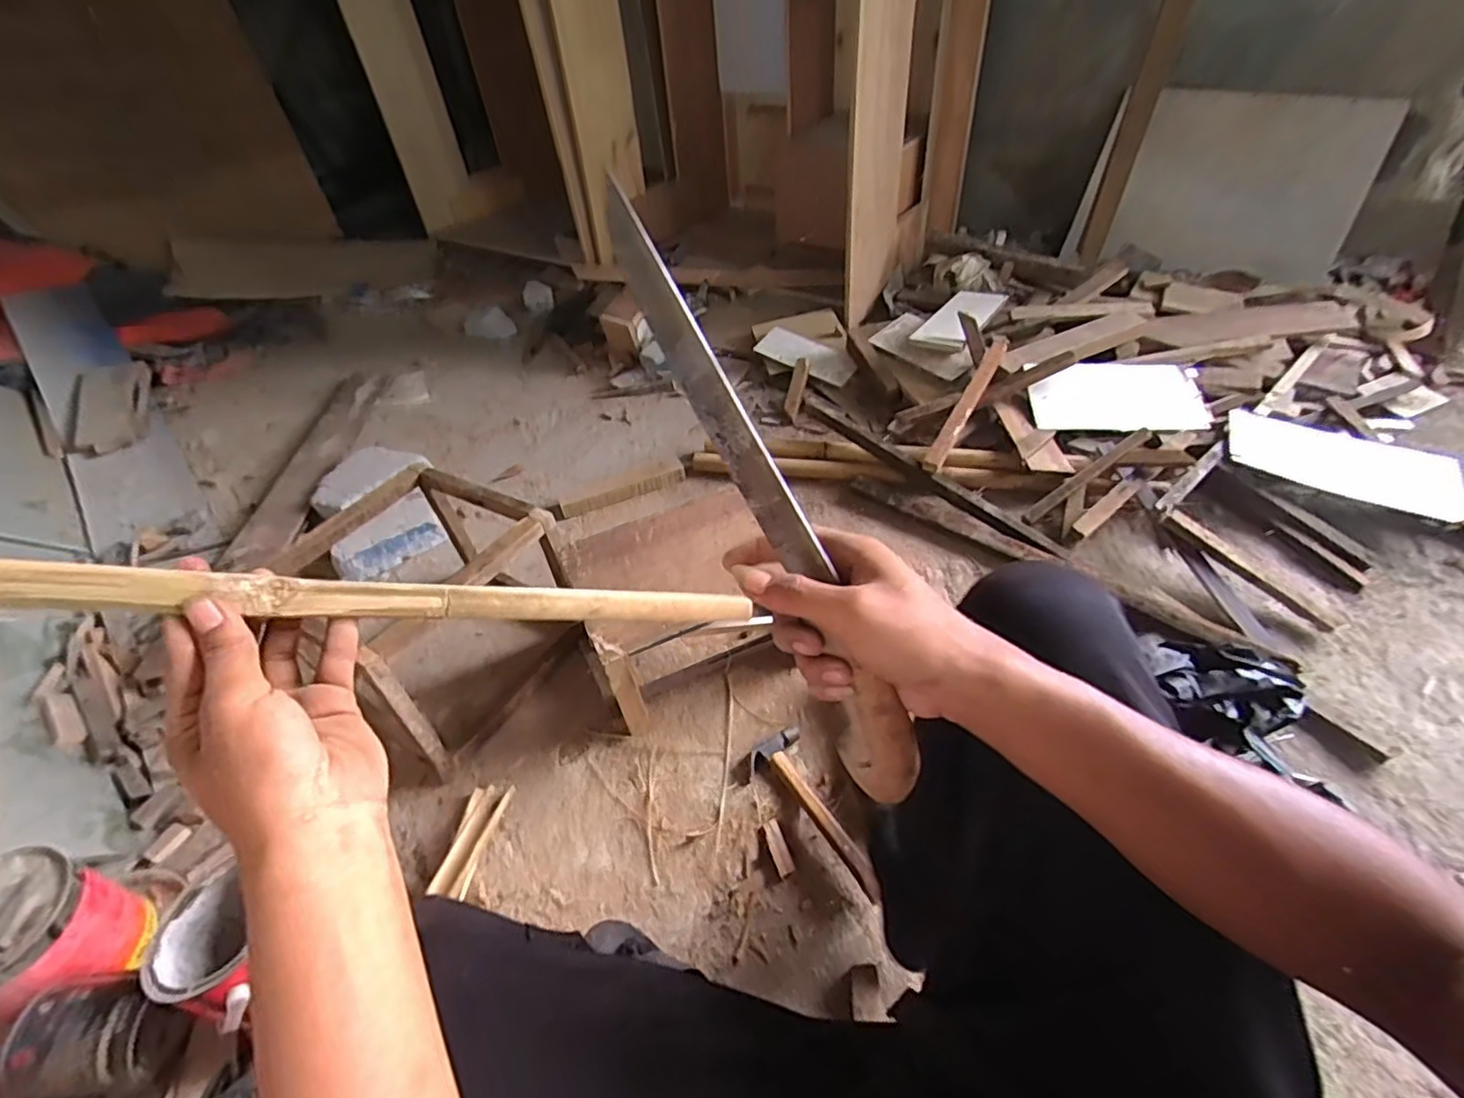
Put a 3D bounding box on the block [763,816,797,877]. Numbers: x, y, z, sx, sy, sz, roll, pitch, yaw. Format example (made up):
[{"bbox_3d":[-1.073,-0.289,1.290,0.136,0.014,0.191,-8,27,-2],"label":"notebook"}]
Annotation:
[{"bbox_3d":[0.062,0.394,0.848,0.025,0.006,0.068,-17,63,-10],"label":"block"}]

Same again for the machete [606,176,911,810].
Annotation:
[{"bbox_3d":[0.021,-0.016,0.345,0.025,0.352,0.042,-28,7,-20],"label":"machete"}]

